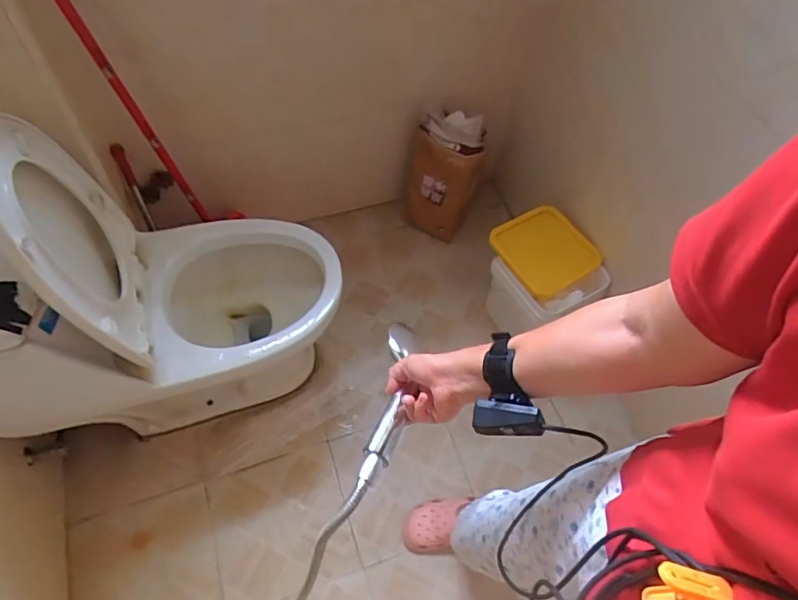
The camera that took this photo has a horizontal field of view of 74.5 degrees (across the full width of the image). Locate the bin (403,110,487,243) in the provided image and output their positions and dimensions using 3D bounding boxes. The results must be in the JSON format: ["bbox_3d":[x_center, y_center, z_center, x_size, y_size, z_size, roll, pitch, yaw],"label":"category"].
[{"bbox_3d":[0.126,-0.365,1.530,0.199,0.411,0.174,4,57,-2],"label":"bin"}]

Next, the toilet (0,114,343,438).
[{"bbox_3d":[-0.454,0.012,1.051,0.637,0.746,0.346,-15,60,-15],"label":"toilet"}]

